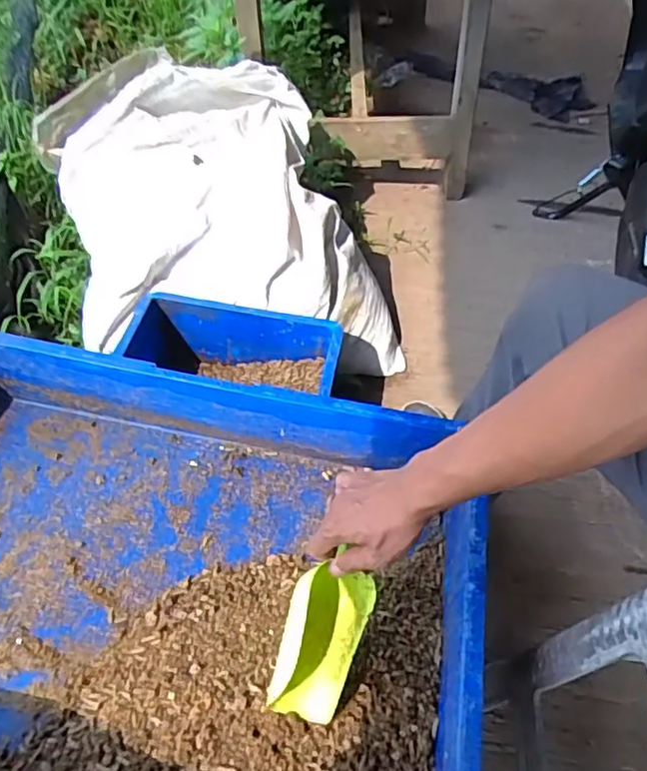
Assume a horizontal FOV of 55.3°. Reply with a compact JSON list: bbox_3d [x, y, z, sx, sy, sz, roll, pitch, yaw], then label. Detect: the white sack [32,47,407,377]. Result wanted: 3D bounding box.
[{"bbox_3d":[-0.178,-0.315,1.134,0.678,0.356,0.473,5,51,1],"label":"white sack"}]

